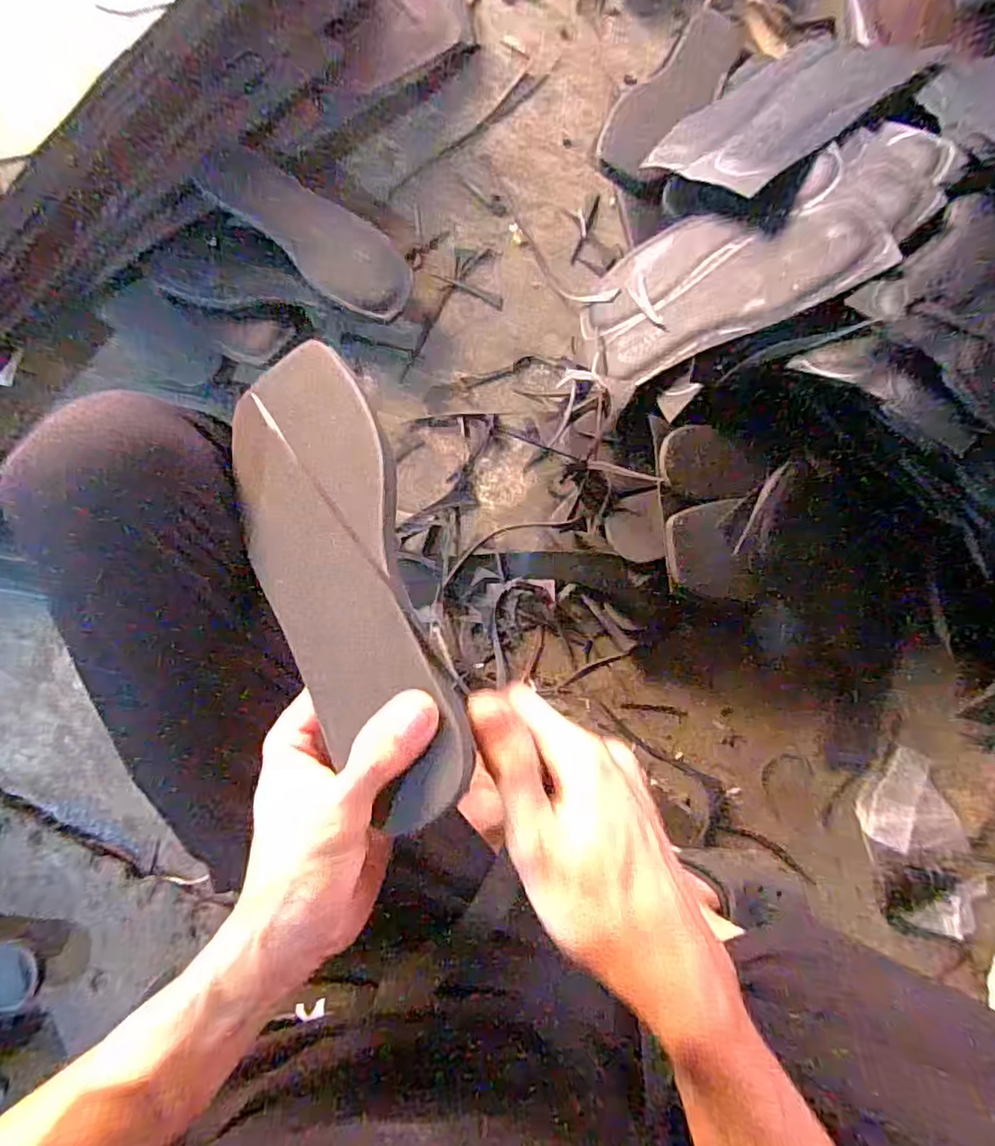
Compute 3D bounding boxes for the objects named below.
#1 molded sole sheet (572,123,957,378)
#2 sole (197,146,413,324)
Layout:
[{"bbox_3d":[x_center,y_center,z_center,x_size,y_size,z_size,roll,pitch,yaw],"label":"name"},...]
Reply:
[{"bbox_3d":[0.228,-0.285,0.550,0.312,0.032,0.161,-12,68,35],"label":"molded sole sheet"},{"bbox_3d":[-0.202,-0.377,0.655,0.237,0.018,0.089,35,87,-11],"label":"sole"}]

